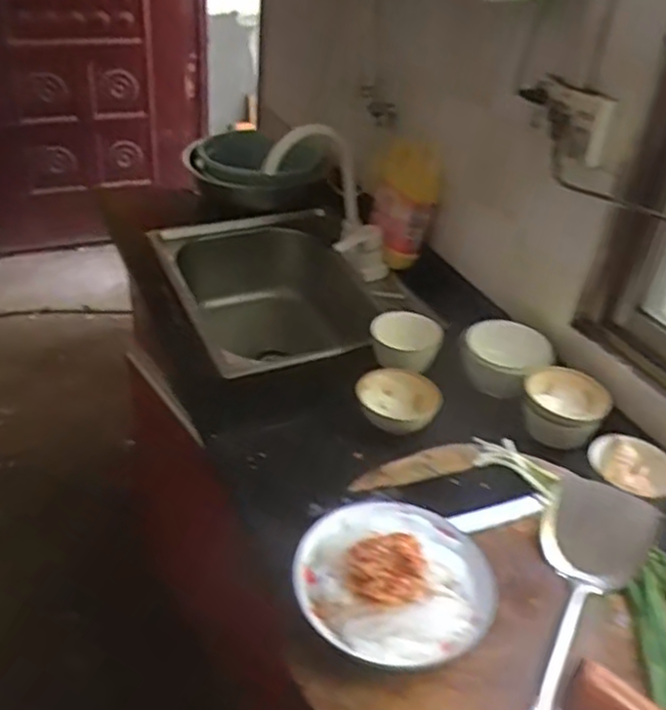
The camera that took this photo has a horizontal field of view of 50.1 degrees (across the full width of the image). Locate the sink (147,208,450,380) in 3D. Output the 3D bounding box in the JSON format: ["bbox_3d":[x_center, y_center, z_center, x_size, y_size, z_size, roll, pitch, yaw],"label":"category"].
[{"bbox_3d":[-0.108,-0.071,1.387,0.397,0.245,0.493,-14,39,-25],"label":"sink"}]

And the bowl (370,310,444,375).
[{"bbox_3d":[0.118,-0.018,1.107,0.100,0.057,0.109,4,35,-3],"label":"bowl"}]

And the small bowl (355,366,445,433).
[{"bbox_3d":[0.093,0.075,1.017,0.121,0.064,0.126,4,35,-3],"label":"small bowl"}]

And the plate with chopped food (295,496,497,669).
[{"bbox_3d":[0.060,0.207,0.684,0.177,0.044,0.175,4,35,-3],"label":"plate with chopped food"}]

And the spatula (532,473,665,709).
[{"bbox_3d":[0.205,0.252,0.672,0.102,0.045,0.402,25,40,26],"label":"spatula"}]

